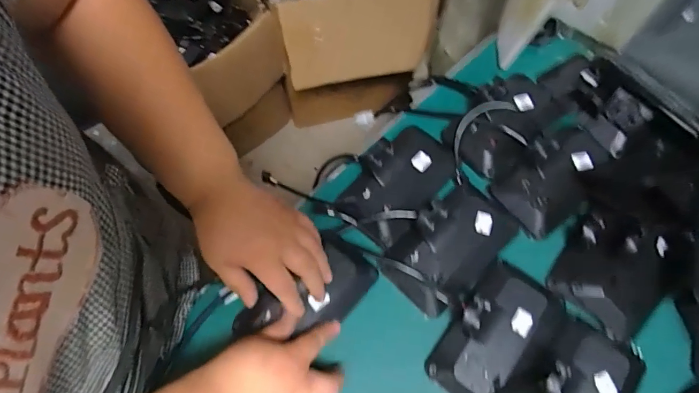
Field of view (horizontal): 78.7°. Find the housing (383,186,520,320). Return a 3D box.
[{"bbox_3d":[0.117,0.051,0.480,0.154,0.033,0.092,-42,72,-16],"label":"housing"}]

